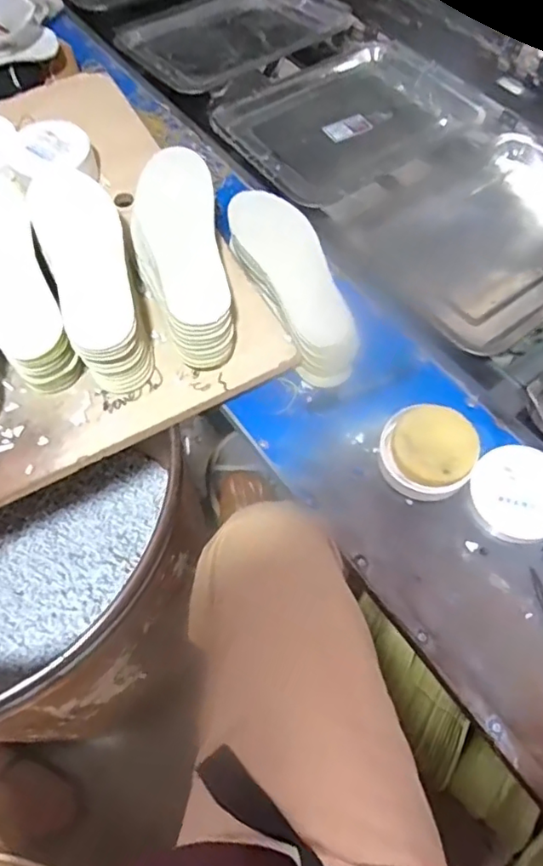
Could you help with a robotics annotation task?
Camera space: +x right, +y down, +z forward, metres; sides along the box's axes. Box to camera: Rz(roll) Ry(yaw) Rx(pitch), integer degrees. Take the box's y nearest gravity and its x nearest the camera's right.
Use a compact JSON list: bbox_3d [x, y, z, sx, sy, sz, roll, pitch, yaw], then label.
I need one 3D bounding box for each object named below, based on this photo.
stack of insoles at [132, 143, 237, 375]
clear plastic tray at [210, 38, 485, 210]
[{"bbox_3d":[-0.107,-0.200,0.658,0.096,0.095,0.261,-8,61,-6],"label":"stack of insoles"},{"bbox_3d":[0.114,-0.486,0.871,0.371,0.023,0.269,-33,66,-17],"label":"clear plastic tray"}]

